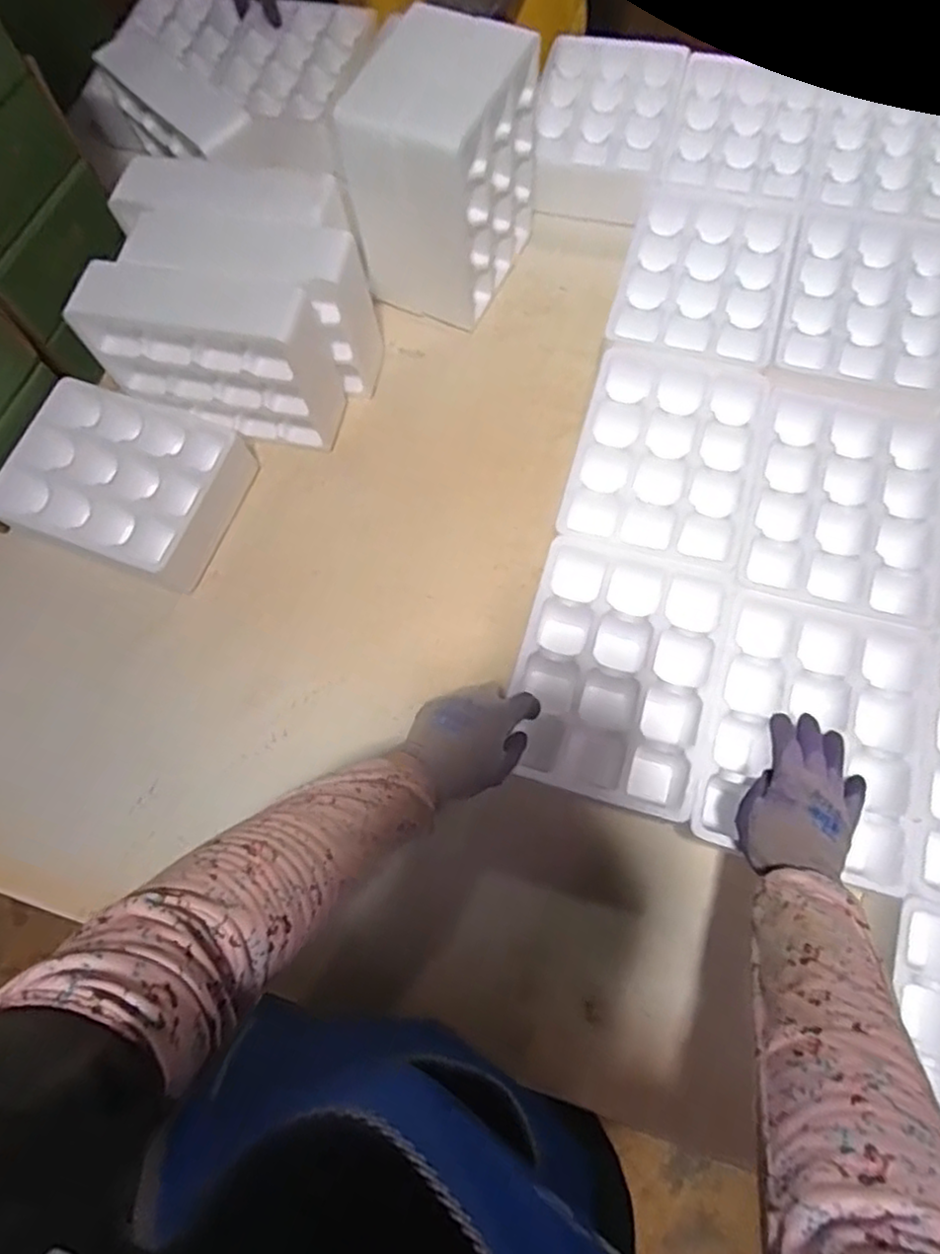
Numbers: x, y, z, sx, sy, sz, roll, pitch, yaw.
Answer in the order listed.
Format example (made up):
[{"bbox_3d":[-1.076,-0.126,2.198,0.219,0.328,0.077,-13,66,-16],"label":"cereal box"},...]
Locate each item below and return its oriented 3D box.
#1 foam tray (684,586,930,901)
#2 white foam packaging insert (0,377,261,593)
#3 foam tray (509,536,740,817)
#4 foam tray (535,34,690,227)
[{"bbox_3d":[0.320,0.102,0.631,0.192,0.051,0.245,17,71,6],"label":"foam tray"},{"bbox_3d":[-0.403,-0.169,0.779,0.256,0.085,0.198,19,75,10],"label":"white foam packaging insert"},{"bbox_3d":[0.143,0.048,0.665,0.184,0.066,0.248,16,71,6],"label":"foam tray"},{"bbox_3d":[0.183,-0.703,0.943,0.193,0.070,0.314,15,74,8],"label":"foam tray"}]

